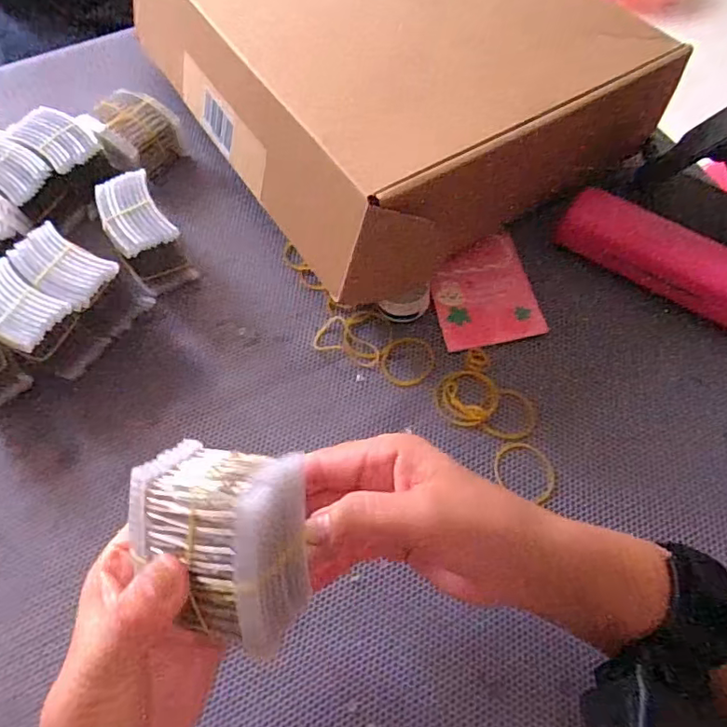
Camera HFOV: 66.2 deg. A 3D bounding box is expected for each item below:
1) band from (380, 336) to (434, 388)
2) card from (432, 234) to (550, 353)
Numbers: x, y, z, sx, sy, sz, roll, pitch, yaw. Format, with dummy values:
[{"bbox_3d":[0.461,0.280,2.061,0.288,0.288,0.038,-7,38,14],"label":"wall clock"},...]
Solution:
[{"bbox_3d":[0.030,-0.002,0.370,0.035,0.004,0.036,-1,63,1],"label":"band"},{"bbox_3d":[0.083,-0.051,0.389,0.066,0.004,0.083,-13,63,3],"label":"card"}]

